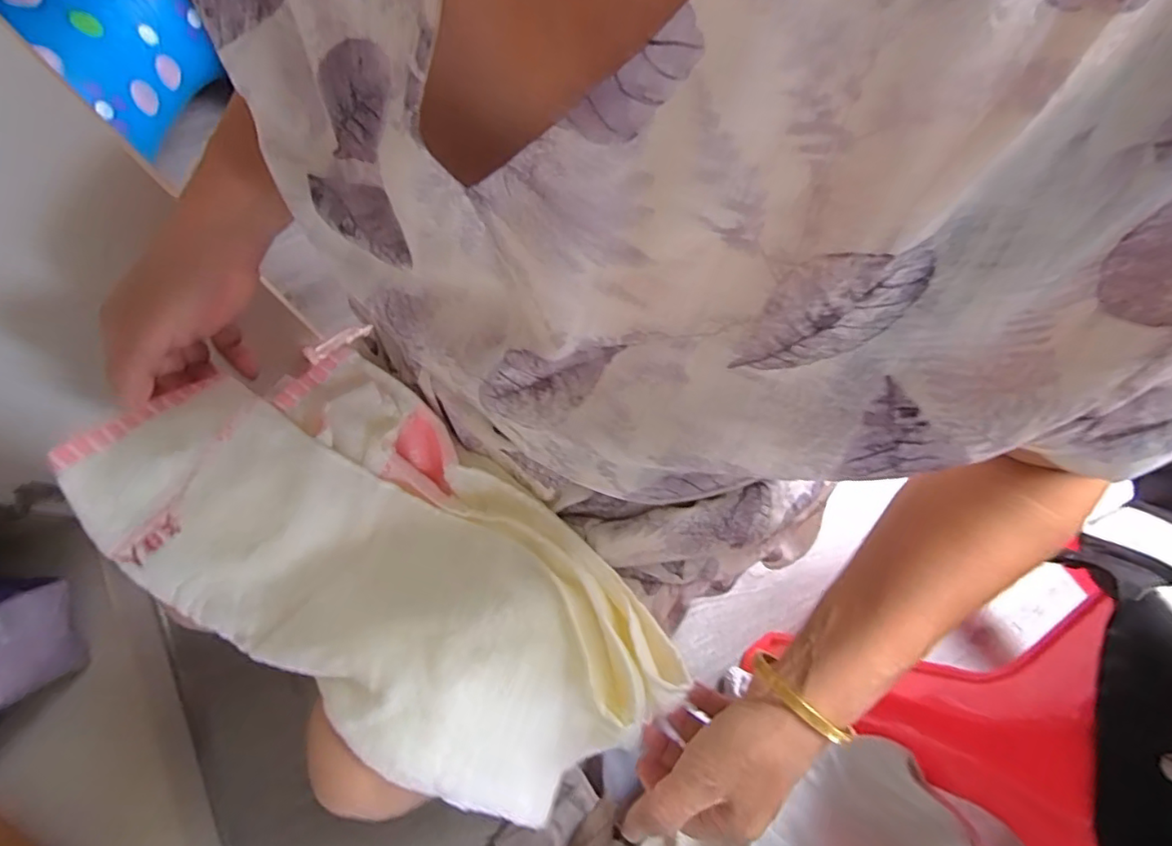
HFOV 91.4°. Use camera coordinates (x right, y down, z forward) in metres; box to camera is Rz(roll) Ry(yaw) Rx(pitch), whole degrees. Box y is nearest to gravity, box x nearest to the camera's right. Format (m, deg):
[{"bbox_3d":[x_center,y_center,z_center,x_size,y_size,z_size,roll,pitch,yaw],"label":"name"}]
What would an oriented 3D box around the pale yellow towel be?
[{"bbox_3d":[-0.127,0.093,0.368,0.350,0.076,0.187,41,77,11],"label":"pale yellow towel"}]

